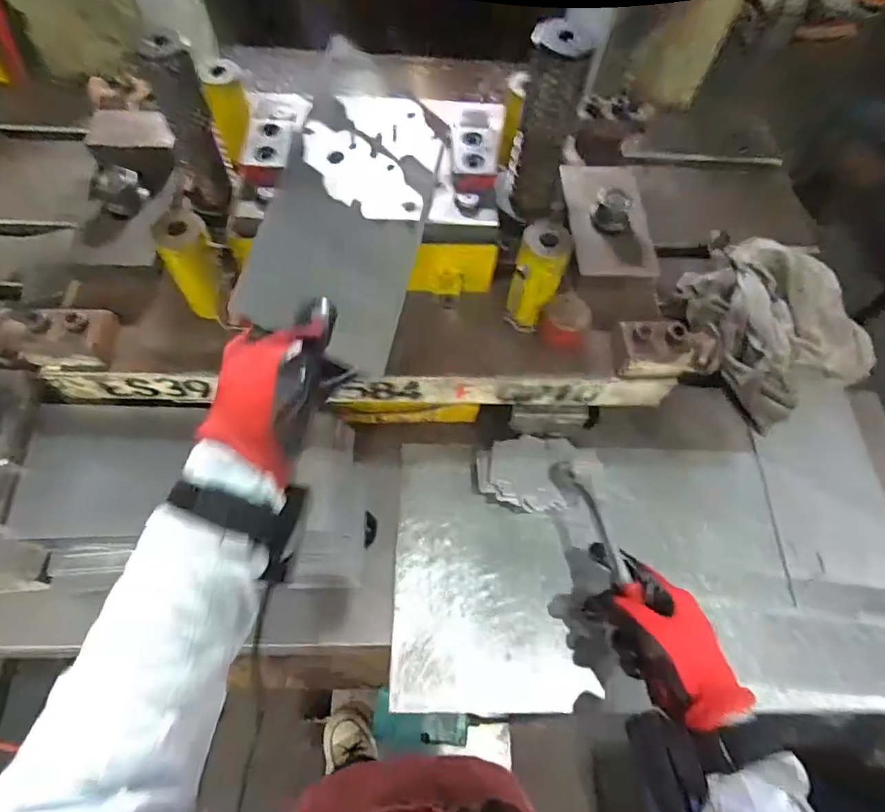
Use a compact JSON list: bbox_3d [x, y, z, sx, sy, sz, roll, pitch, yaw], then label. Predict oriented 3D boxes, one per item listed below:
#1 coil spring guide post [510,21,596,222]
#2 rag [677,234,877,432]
[{"bbox_3d":[0.088,-0.234,0.471,0.049,0.154,0.040,14,62,4],"label":"coil spring guide post"},{"bbox_3d":[0.395,-0.103,0.664,0.190,0.071,0.214,-24,66,-15],"label":"rag"}]

